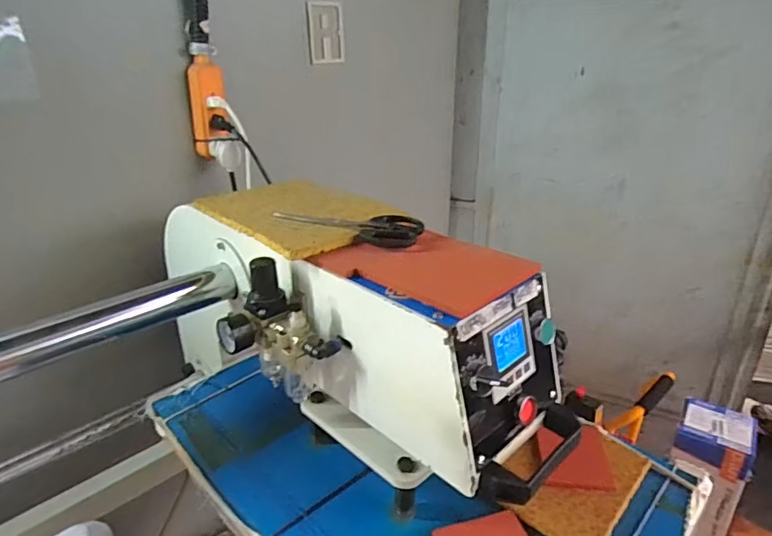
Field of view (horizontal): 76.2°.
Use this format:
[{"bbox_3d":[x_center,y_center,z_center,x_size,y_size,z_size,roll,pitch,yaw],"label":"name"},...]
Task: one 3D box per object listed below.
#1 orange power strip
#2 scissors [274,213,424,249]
[{"bbox_3d":[-0.317,-0.287,0.888,0.066,0.167,0.031,2,24,5],"label":"orange power strip"},{"bbox_3d":[-0.039,-0.056,0.583,0.181,0.015,0.069,15,28,31],"label":"scissors"}]

